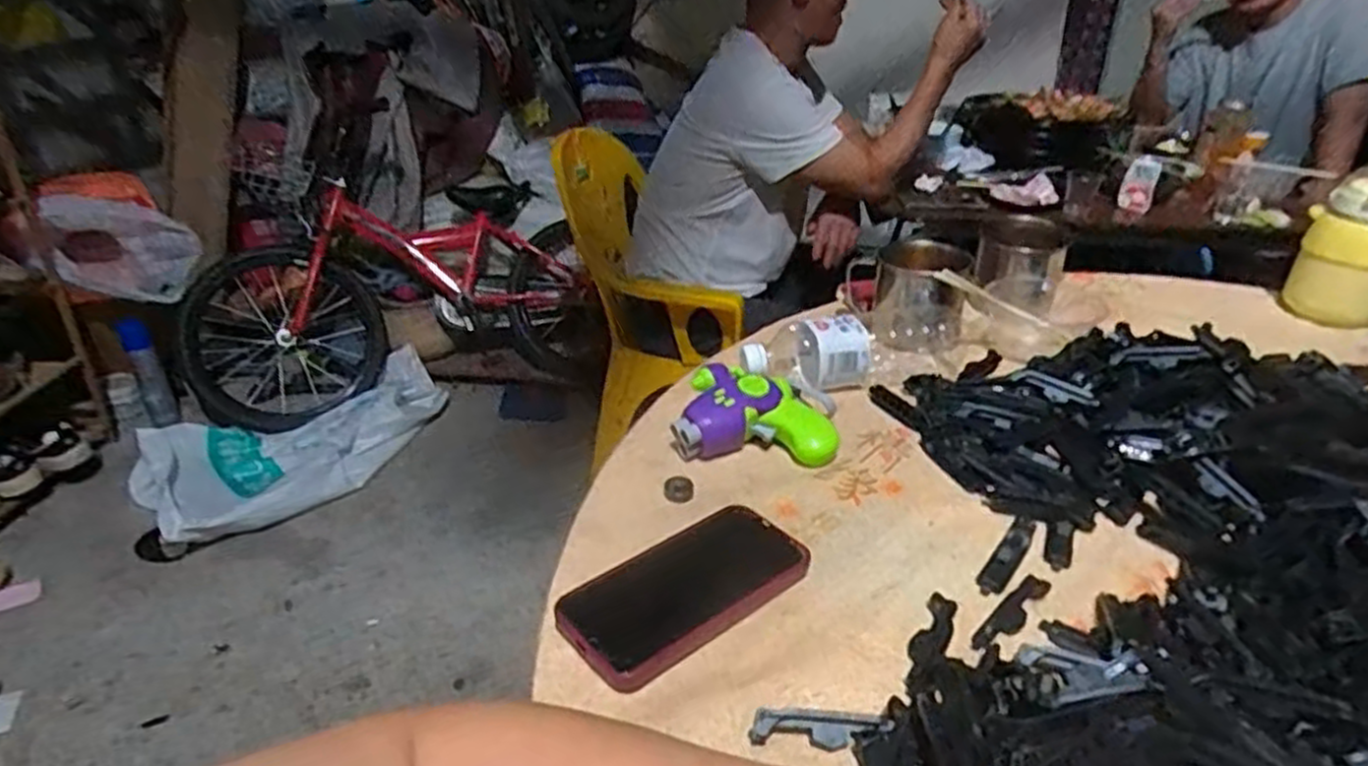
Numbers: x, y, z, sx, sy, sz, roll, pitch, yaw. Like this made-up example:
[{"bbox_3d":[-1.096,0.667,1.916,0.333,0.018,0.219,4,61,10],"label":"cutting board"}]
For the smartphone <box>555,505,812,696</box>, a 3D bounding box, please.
[{"bbox_3d":[0.002,0.129,0.490,0.162,0.012,0.079,-23,37,-34],"label":"smartphone"}]

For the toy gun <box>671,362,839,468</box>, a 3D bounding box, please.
[{"bbox_3d":[0.061,0.024,0.635,0.130,0.048,0.091,4,30,8],"label":"toy gun"}]

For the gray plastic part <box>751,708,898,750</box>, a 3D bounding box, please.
[{"bbox_3d":[0.072,0.181,0.404,0.073,0.014,0.014,0,30,1],"label":"gray plastic part"}]

